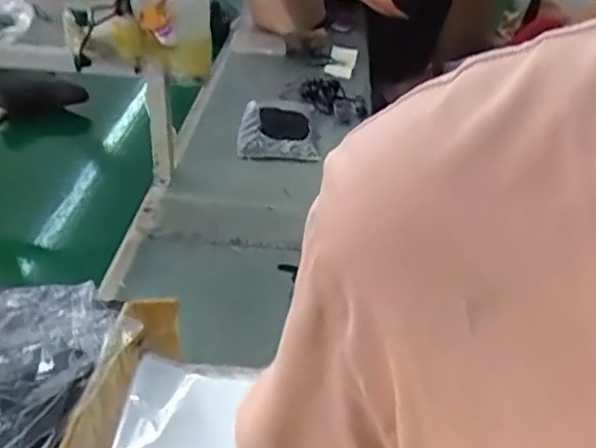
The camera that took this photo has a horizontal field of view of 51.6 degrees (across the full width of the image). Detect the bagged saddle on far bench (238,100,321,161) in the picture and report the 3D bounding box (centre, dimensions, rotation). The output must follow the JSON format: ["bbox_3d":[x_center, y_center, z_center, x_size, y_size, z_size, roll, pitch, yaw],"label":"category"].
[{"bbox_3d":[-0.057,-0.253,1.675,0.207,0.068,0.293,1,36,-5],"label":"bagged saddle on far bench"}]

